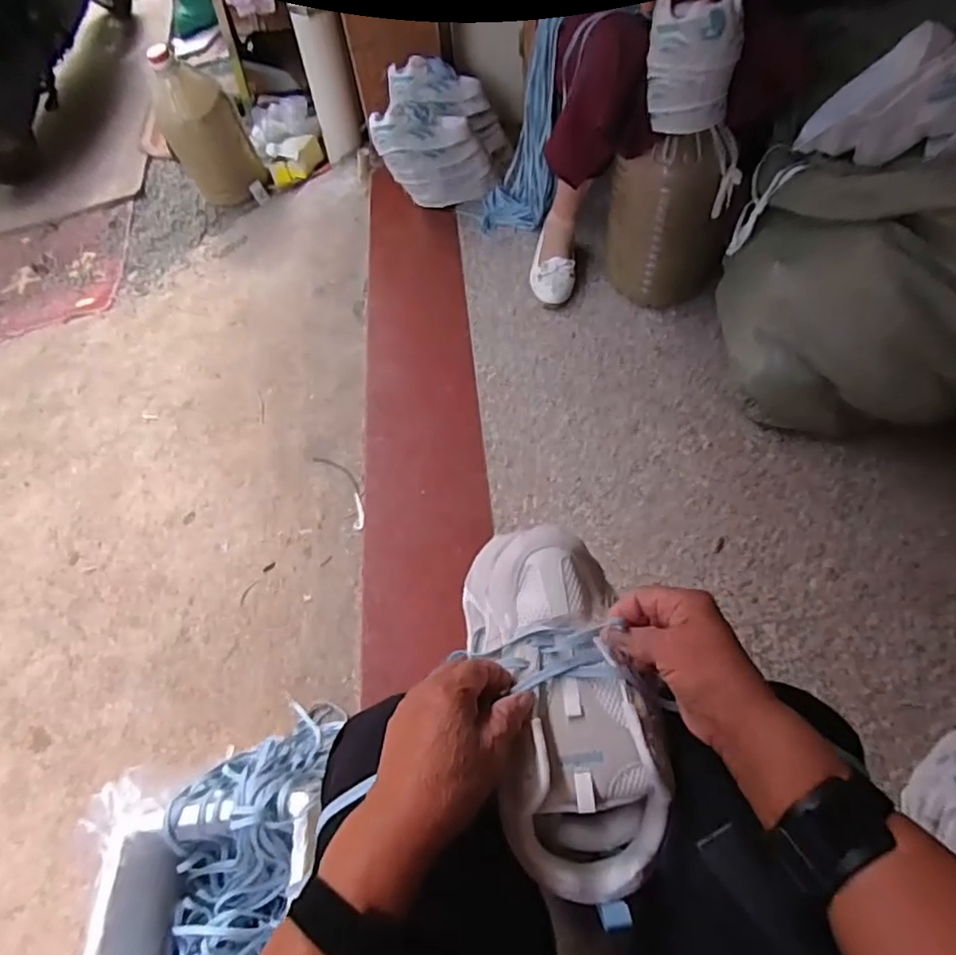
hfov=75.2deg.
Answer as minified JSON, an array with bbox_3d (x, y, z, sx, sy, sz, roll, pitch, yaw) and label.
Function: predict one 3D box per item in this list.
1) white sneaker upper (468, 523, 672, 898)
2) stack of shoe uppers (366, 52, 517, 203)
[{"bbox_3d":[0.064,0.148,0.440,0.125,0.067,0.243,-12,60,-3],"label":"white sneaker upper"},{"bbox_3d":[-0.079,-0.809,1.464,0.282,0.213,0.263,-4,58,9],"label":"stack of shoe uppers"}]

